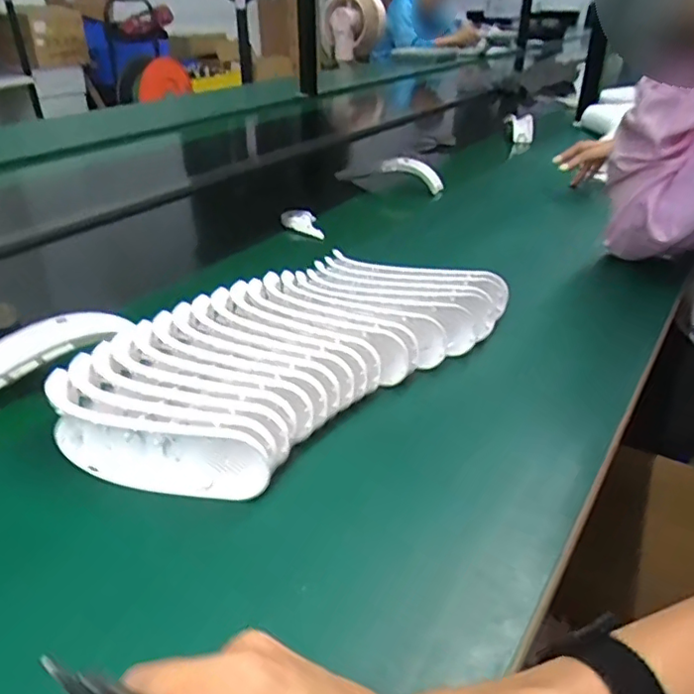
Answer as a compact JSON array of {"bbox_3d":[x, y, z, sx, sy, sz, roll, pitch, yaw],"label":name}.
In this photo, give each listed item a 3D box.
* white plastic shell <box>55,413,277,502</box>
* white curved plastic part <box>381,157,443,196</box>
[{"bbox_3d":[-0.141,0.074,0.419,0.175,0.045,0.032,10,35,15],"label":"white plastic shell"},{"bbox_3d":[0.116,-0.305,1.024,0.110,0.043,0.018,25,37,3],"label":"white curved plastic part"}]

